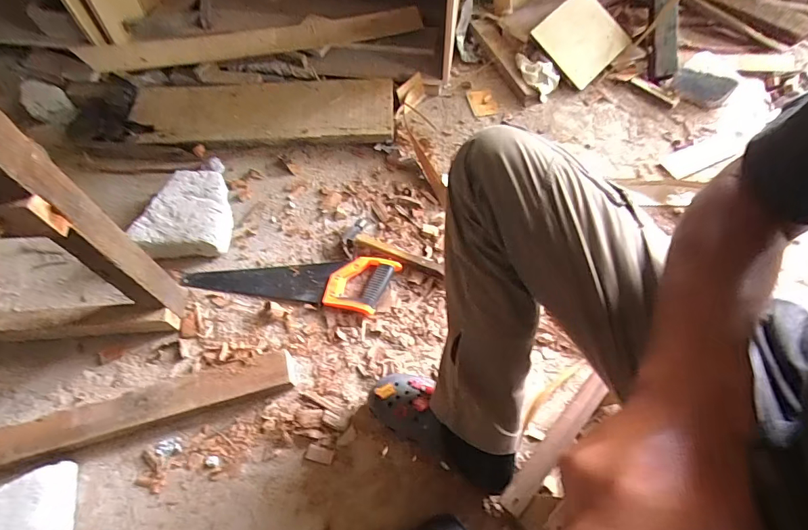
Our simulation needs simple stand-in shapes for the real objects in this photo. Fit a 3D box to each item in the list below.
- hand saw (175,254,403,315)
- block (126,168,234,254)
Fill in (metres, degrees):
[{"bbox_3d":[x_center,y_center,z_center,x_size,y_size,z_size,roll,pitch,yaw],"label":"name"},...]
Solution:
[{"bbox_3d":[-0.231,0.023,0.821,0.422,0.029,0.112,5,61,3],"label":"hand saw"},{"bbox_3d":[-0.458,-0.117,0.889,0.179,0.068,0.199,-1,61,0],"label":"block"}]

